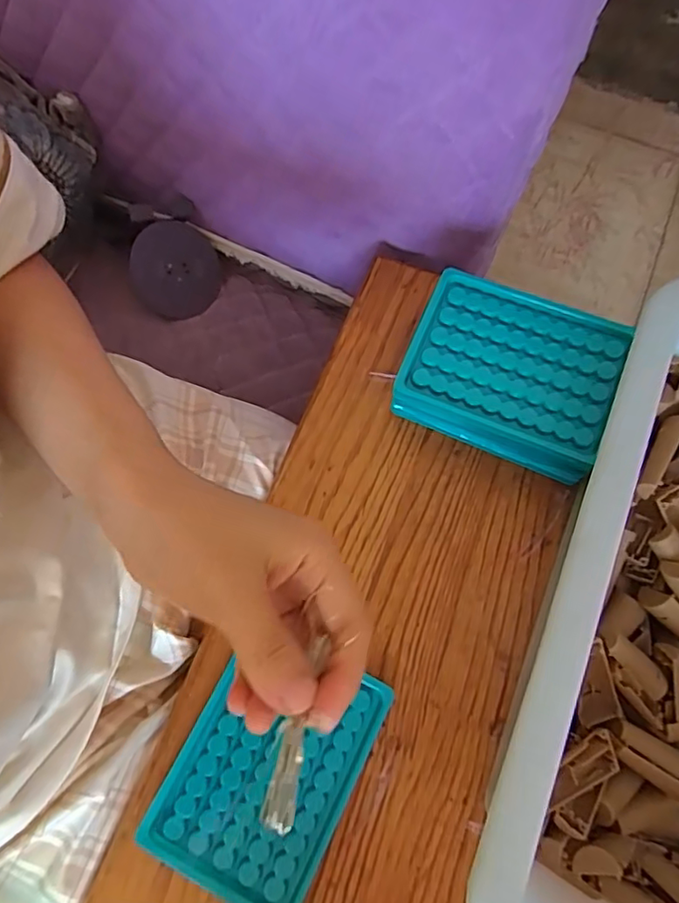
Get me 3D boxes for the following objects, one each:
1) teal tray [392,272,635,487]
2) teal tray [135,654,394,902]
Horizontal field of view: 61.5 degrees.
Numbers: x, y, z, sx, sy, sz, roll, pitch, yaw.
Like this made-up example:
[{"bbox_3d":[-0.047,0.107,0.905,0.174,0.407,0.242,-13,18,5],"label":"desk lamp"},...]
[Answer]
[{"bbox_3d":[0.108,-0.050,0.375,0.125,0.055,0.093,24,73,6],"label":"teal tray"},{"bbox_3d":[-0.041,0.178,0.323,0.095,0.008,0.130,26,74,7],"label":"teal tray"}]

